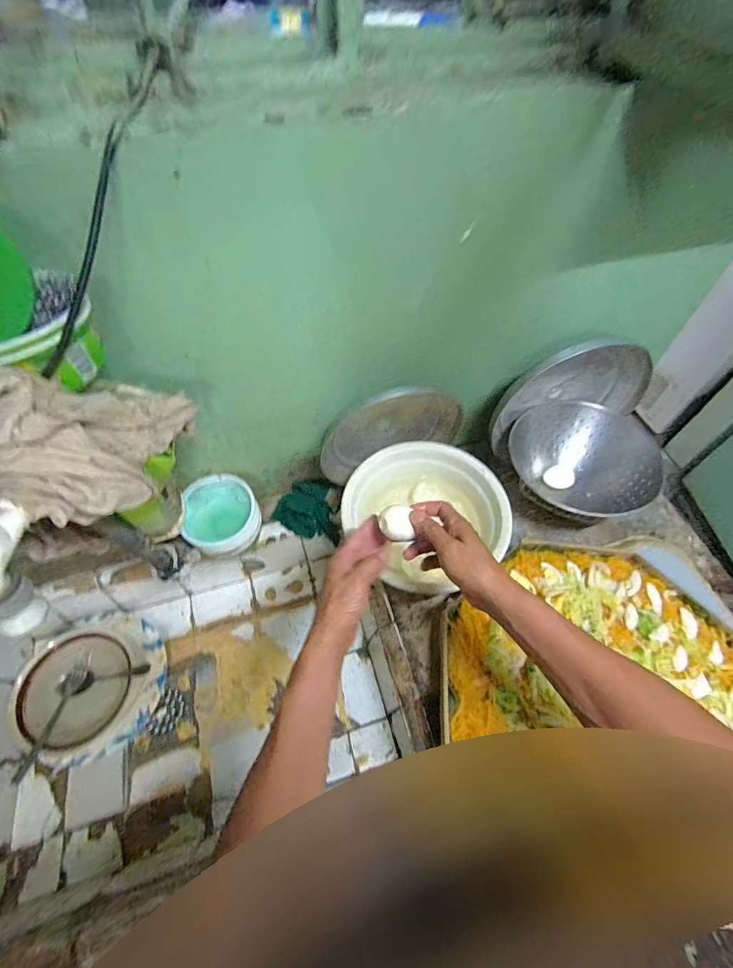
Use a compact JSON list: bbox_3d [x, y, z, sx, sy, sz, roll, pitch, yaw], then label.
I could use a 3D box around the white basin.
[{"bbox_3d":[0.094,0.050,0.665,0.246,0.094,0.224,0,58,0],"label":"white basin"}]

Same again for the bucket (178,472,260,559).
[{"bbox_3d":[-0.223,0.050,0.638,0.114,0.074,0.103,-23,61,-15],"label":"bucket"}]

